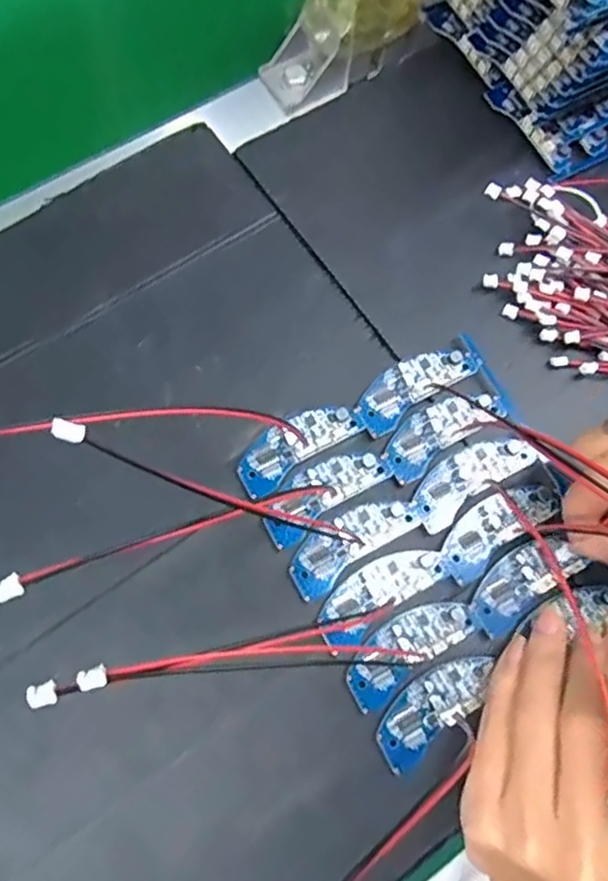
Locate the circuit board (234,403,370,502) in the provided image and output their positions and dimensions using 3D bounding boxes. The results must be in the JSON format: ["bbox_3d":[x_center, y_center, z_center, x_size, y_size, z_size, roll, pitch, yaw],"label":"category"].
[{"bbox_3d":[-0.004,0.001,0.307,0.063,0.004,0.026,-34,77,-12],"label":"circuit board"}]

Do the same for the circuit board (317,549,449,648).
[{"bbox_3d":[0.035,0.066,0.285,0.063,0.006,0.024,-34,76,-12],"label":"circuit board"}]

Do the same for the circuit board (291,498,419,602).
[{"bbox_3d":[0.021,0.045,0.292,0.063,0.004,0.025,-34,77,-12],"label":"circuit board"}]

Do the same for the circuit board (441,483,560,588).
[{"bbox_3d":[0.090,0.039,0.297,0.062,0.004,0.025,-37,77,-13],"label":"circuit board"}]

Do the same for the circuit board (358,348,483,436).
[{"bbox_3d":[0.055,-0.029,0.317,0.066,0.006,0.024,-35,77,-12],"label":"circuit board"}]

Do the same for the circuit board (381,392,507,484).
[{"bbox_3d":[0.067,-0.007,0.310,0.065,0.004,0.025,-34,77,-12],"label":"circuit board"}]

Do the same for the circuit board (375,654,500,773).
[{"bbox_3d":[0.056,0.112,0.272,0.060,0.005,0.024,-41,78,-13],"label":"circuit board"}]

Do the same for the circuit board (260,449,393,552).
[{"bbox_3d":[0.009,0.023,0.298,0.064,0.005,0.024,-35,77,-12],"label":"circuit board"}]

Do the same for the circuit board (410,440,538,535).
[{"bbox_3d":[0.079,0.016,0.304,0.064,0.004,0.024,-34,77,-12],"label":"circuit board"}]

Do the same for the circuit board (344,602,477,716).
[{"bbox_3d":[0.046,0.089,0.279,0.062,0.005,0.023,-35,77,-12],"label":"circuit board"}]

